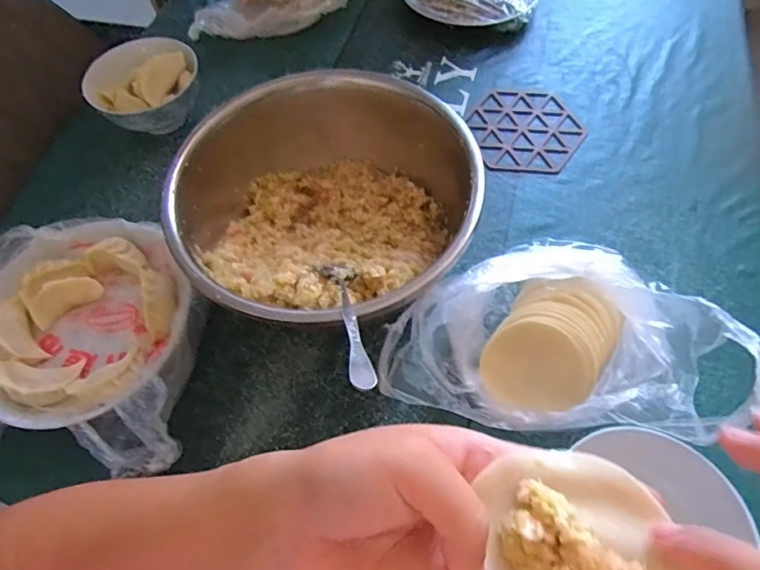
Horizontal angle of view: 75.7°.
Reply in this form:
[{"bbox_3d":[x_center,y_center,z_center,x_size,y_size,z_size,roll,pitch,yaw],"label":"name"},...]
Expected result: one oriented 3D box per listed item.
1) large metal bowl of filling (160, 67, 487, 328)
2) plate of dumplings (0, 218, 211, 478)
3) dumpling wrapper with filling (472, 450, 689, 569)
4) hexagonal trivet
[{"bbox_3d":[-0.049,-0.061,0.438,0.247,0.108,0.240,-2,61,4],"label":"large metal bowl of filling"},{"bbox_3d":[-0.264,0.041,0.423,0.223,0.042,0.218,-2,61,4],"label":"plate of dumplings"},{"bbox_3d":[0.069,0.099,0.173,0.066,0.025,0.076,-1,60,1],"label":"dumpling wrapper with filling"},{"bbox_3d":[0.166,-0.178,0.556,0.123,0.006,0.136,-10,61,-1],"label":"hexagonal trivet"}]

